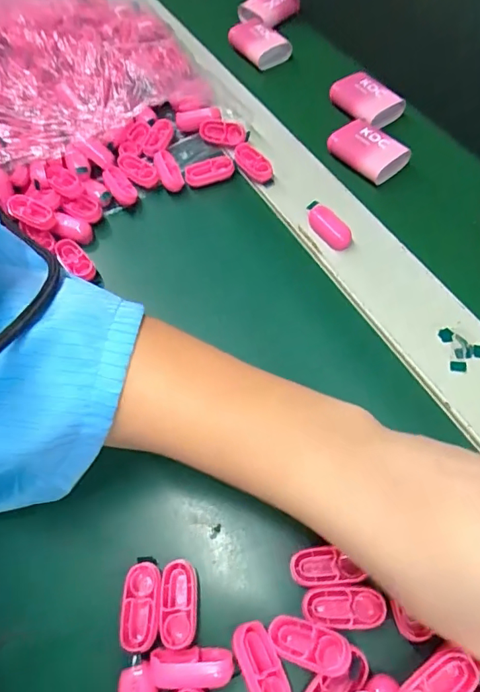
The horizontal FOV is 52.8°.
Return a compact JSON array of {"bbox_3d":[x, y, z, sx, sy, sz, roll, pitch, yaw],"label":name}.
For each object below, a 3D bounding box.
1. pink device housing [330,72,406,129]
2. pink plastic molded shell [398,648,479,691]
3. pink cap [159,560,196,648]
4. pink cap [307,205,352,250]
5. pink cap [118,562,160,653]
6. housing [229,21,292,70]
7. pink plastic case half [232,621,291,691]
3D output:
[{"bbox_3d":[0.096,-0.187,0.365,0.038,0.019,0.044,-28,61,-12],"label":"pink device housing"},{"bbox_3d":[0.073,0.129,0.182,0.033,0.012,0.016,-35,63,-16],"label":"pink plastic molded shell"},{"bbox_3d":[-0.027,0.112,0.210,0.015,0.007,0.033,-3,59,3],"label":"pink cap"},{"bbox_3d":[0.055,-0.075,0.302,0.013,0.012,0.032,-39,63,-17],"label":"pink cap"},{"bbox_3d":[-0.043,0.114,0.213,0.016,0.011,0.033,-1,59,4],"label":"pink cap"},{"bbox_3d":[0.015,-0.259,0.414,0.036,0.019,0.052,-34,64,-14],"label":"housing"},{"bbox_3d":[0.009,0.130,0.194,0.015,0.005,0.034,-25,60,-10],"label":"pink plastic case half"}]

